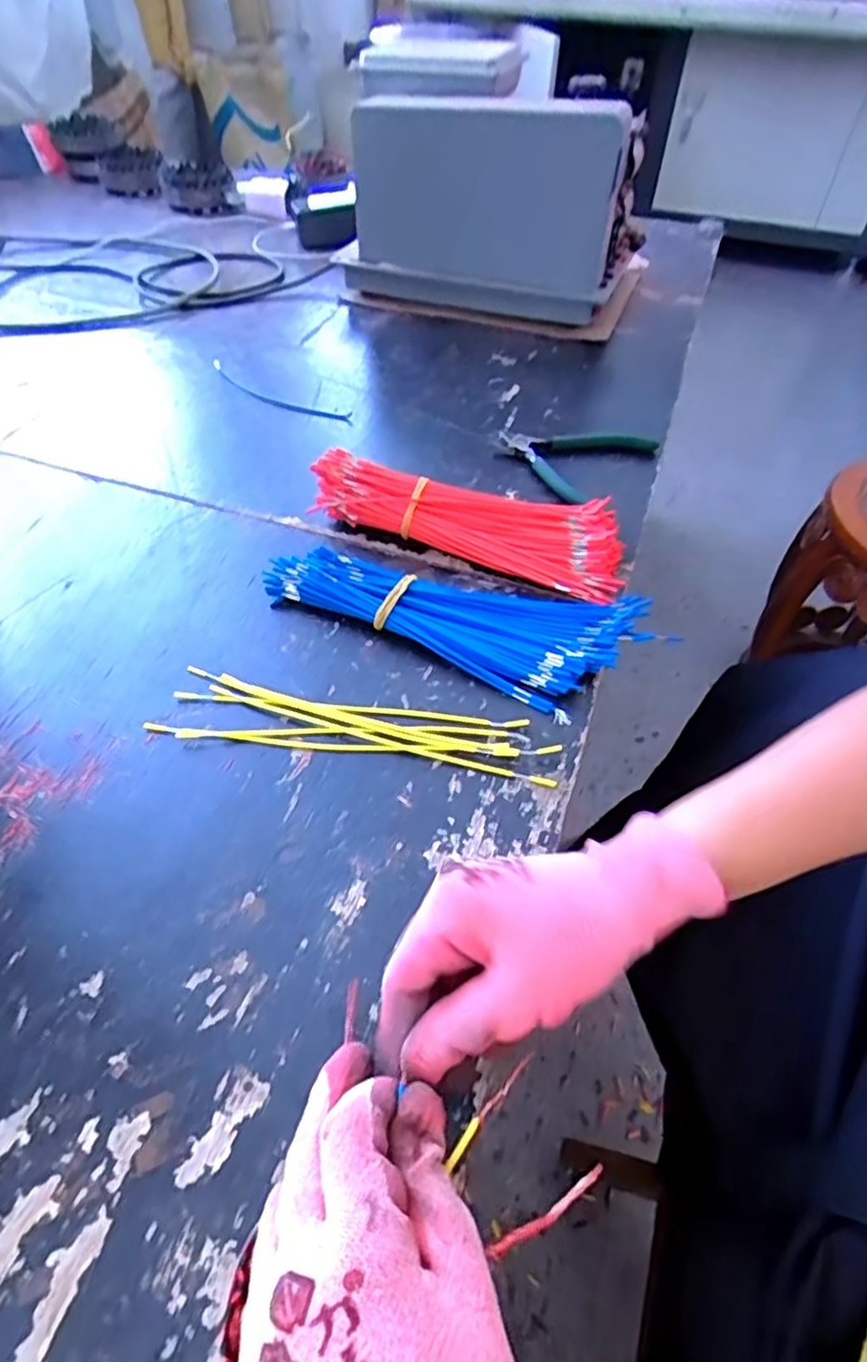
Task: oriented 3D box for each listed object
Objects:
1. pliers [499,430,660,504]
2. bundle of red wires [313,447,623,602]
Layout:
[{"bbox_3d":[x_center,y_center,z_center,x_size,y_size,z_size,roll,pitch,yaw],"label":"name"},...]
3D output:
[{"bbox_3d":[0.123,-0.215,0.620,0.121,0.012,0.126,37,58,25],"label":"pliers"},{"bbox_3d":[0.029,-0.131,0.533,0.254,0.042,0.085,20,52,14],"label":"bundle of red wires"}]

